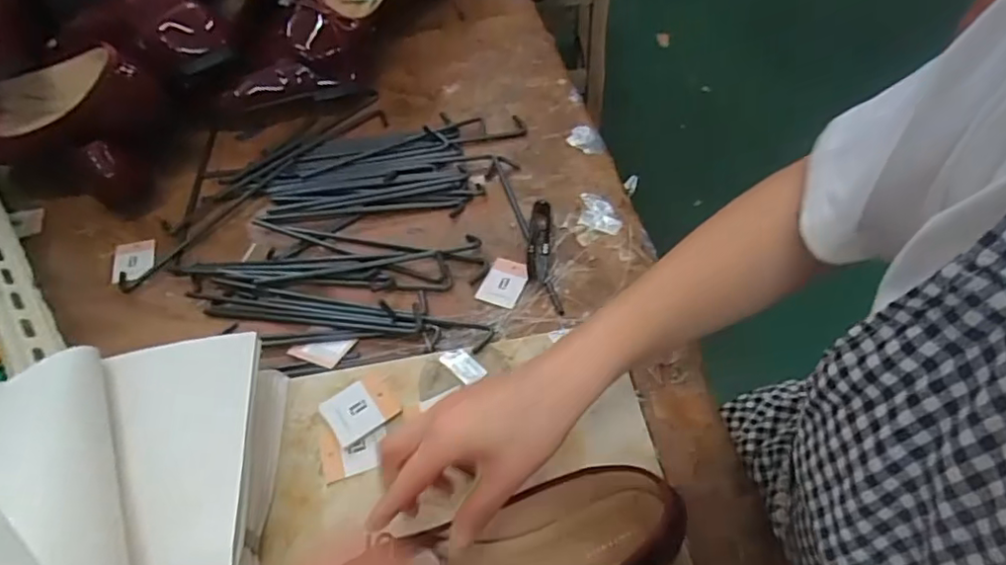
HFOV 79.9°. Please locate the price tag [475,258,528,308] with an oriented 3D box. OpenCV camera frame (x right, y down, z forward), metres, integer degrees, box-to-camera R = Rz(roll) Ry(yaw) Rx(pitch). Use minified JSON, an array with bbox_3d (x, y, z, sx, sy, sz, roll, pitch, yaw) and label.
[{"bbox_3d":[0.002,-0.001,0.563,0.039,0.004,0.051,20,61,16],"label":"price tag"}]

